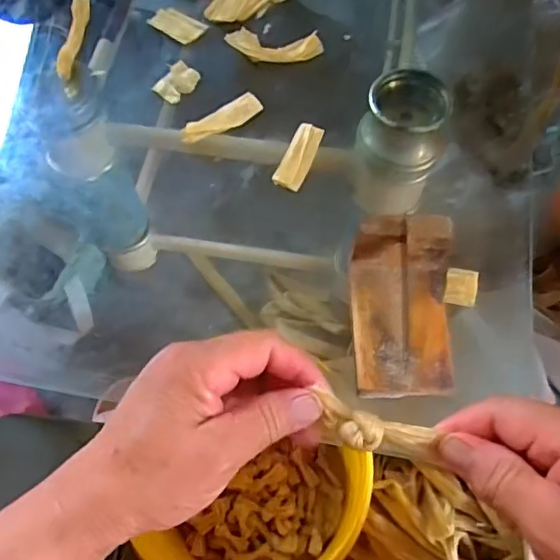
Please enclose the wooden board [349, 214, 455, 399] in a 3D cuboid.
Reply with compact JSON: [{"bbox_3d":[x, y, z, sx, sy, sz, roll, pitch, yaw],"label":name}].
[{"bbox_3d":[0.081,0.016,0.368,0.064,0.048,0.104,1,64,2],"label":"wooden board"}]

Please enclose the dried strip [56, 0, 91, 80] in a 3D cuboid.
[{"bbox_3d":[-0.184,-0.221,0.516,0.018,0.014,0.099,1,64,2],"label":"dried strip"}]

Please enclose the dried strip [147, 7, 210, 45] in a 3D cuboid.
[{"bbox_3d":[-0.095,-0.234,0.528,0.053,0.004,0.027,32,69,16],"label":"dried strip"}]

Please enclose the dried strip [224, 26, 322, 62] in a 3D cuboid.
[{"bbox_3d":[-0.006,-0.206,0.507,0.084,0.010,0.038,10,64,6],"label":"dried strip"}]

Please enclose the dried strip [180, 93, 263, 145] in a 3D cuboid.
[{"bbox_3d":[-0.047,-0.131,0.473,0.074,0.004,0.020,-35,95,-22],"label":"dried strip"}]

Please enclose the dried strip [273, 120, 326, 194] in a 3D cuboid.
[{"bbox_3d":[0.015,-0.098,0.458,0.023,0.007,0.063,18,65,10],"label":"dried strip"}]

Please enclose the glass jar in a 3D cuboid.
[{"bbox_3d":[0.112,-0.124,0.544,0.073,0.130,0.067,-1,64,1],"label":"glass jar"}]

